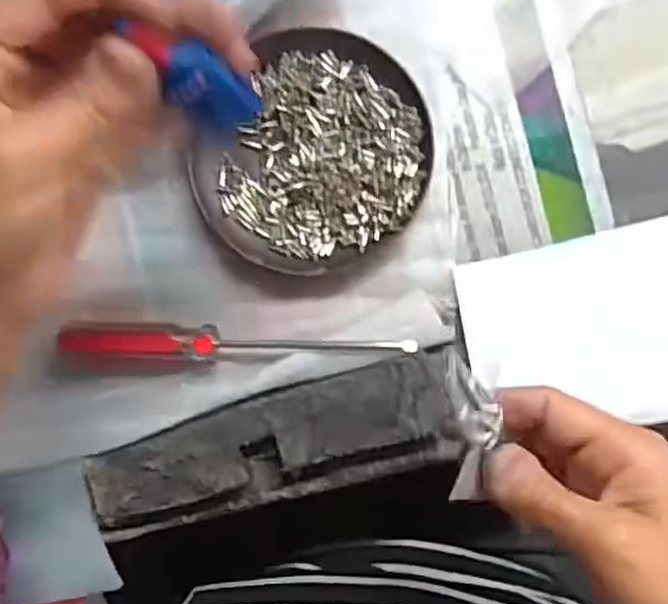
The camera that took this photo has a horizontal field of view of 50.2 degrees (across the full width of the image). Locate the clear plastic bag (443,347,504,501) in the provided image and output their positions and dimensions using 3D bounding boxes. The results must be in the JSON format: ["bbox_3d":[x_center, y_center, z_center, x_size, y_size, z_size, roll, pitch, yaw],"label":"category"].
[{"bbox_3d":[0.051,0.046,0.260,0.020,0.022,0.056,-5,91,6],"label":"clear plastic bag"}]

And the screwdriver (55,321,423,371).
[{"bbox_3d":[-0.051,0.025,0.358,0.179,0.019,0.025,1,92,6],"label":"screwdriver"}]

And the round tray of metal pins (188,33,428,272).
[{"bbox_3d":[-0.008,-0.070,0.354,0.106,0.019,0.115,0,91,6],"label":"round tray of metal pins"}]

